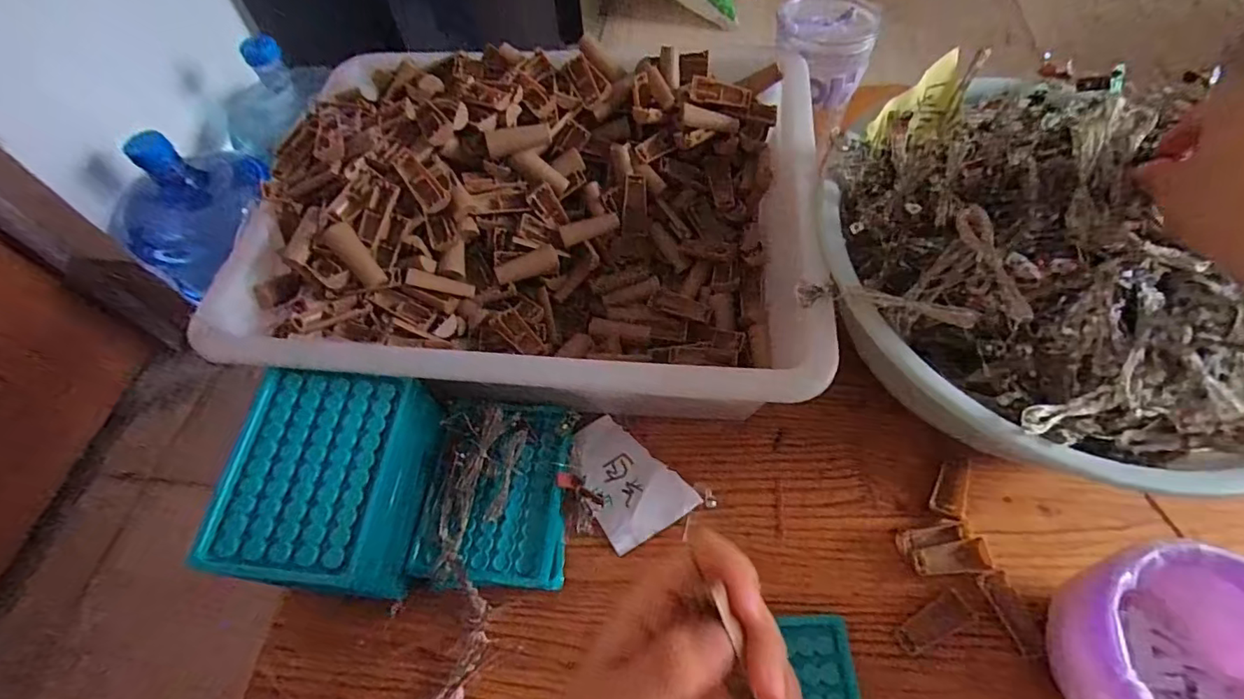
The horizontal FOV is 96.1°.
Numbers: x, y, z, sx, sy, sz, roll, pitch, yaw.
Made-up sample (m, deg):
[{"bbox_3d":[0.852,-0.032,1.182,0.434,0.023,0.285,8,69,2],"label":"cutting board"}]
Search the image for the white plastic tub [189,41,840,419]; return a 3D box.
[{"bbox_3d":[-0.060,-0.093,0.442,0.403,0.118,0.285,4,59,4],"label":"white plastic tub"}]

